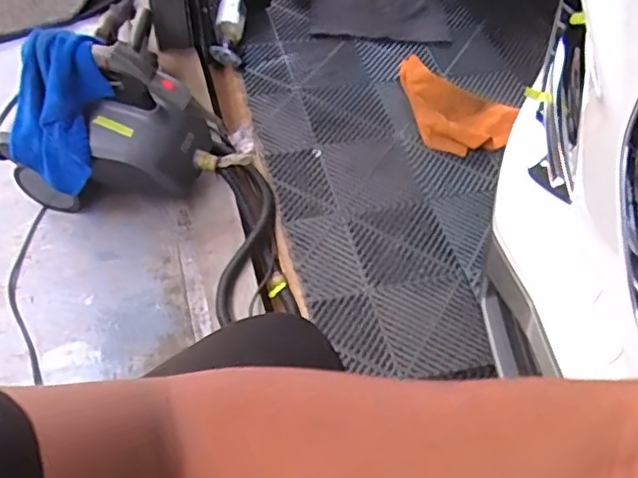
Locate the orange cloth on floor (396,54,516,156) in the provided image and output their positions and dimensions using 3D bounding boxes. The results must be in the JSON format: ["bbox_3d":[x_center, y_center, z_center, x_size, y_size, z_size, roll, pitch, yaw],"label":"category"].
[{"bbox_3d":[0.320,-0.331,1.460,0.218,0.040,0.330,-6,55,-6],"label":"orange cloth on floor"}]

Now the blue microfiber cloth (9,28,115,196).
[{"bbox_3d":[-0.466,-0.226,1.118,0.137,0.295,0.111,21,25,14],"label":"blue microfiber cloth"}]

